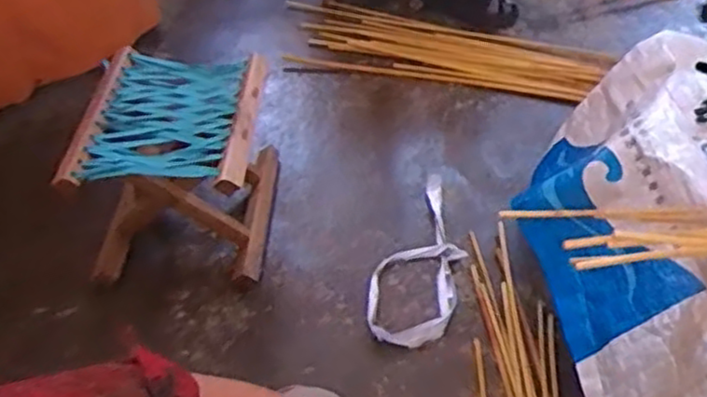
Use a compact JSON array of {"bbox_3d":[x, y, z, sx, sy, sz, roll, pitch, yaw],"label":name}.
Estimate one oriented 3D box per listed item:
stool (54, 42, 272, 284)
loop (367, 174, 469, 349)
[{"bbox_3d":[-0.271,-0.044,1.151,0.260,0.249,0.299,2,46,4],"label":"stool"},{"bbox_3d":[0.112,0.090,1.150,0.136,0.020,0.349,12,48,11],"label":"loop"}]

